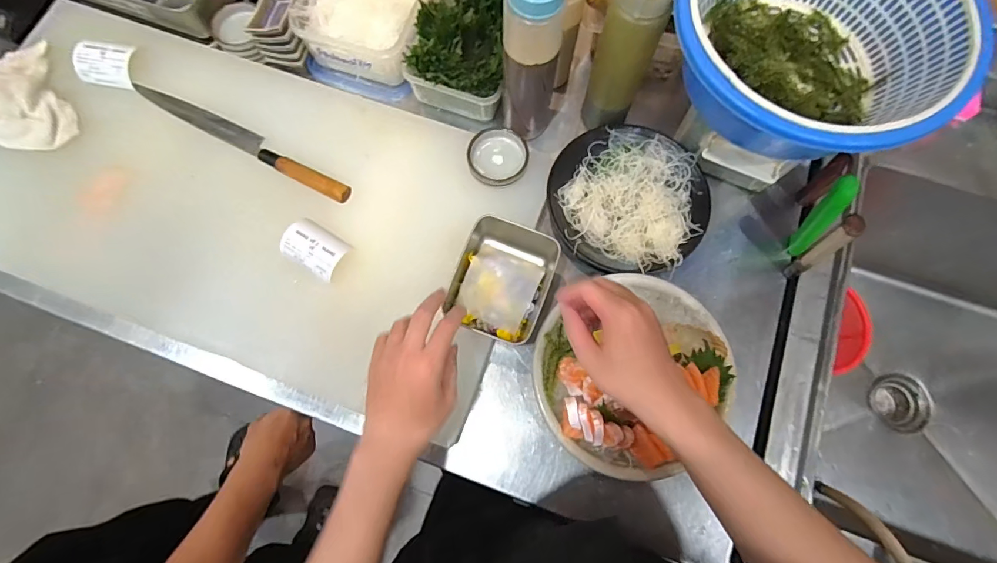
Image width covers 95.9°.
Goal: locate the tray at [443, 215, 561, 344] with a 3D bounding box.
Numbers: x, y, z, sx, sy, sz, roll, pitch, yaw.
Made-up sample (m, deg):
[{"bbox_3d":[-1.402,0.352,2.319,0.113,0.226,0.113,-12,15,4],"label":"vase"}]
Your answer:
[{"bbox_3d":[0.007,-0.003,0.533,0.110,0.052,0.133,18,75,5],"label":"tray"}]

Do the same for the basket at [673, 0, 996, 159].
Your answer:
[{"bbox_3d":[0.319,-0.252,0.470,0.271,0.094,0.263,0,74,0],"label":"basket"}]

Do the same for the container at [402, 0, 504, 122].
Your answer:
[{"bbox_3d":[-0.046,-0.341,0.640,0.145,0.090,0.199,8,74,2],"label":"container"}]

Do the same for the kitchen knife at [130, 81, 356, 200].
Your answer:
[{"bbox_3d":[-0.352,-0.196,0.611,0.354,0.021,0.031,29,76,7],"label":"kitchen knife"}]

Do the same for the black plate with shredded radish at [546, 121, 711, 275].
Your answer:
[{"bbox_3d":[0.170,-0.110,0.607,0.202,0.037,0.205,0,74,0],"label":"black plate with shredded radish"}]

